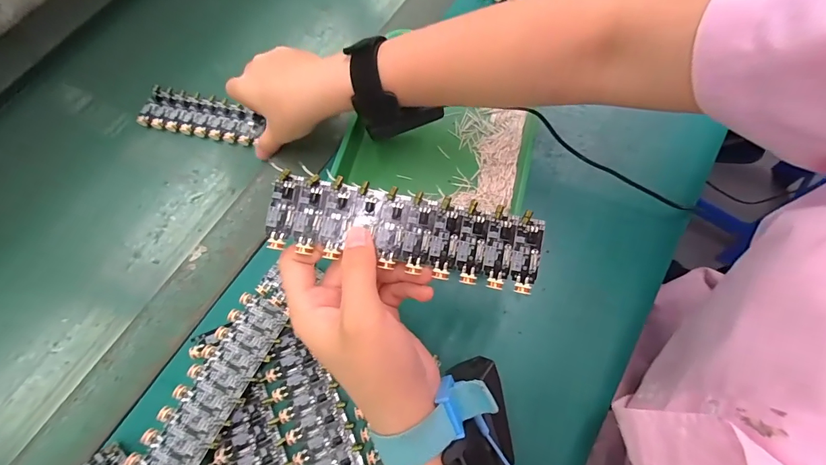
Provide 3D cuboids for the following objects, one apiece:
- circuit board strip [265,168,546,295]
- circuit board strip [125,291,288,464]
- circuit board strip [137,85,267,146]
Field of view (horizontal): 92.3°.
[{"bbox_3d":[-0.004,-0.001,0.225,0.153,0.013,0.044,11,72,-1],"label":"circuit board strip"},{"bbox_3d":[-0.149,0.117,0.287,0.049,0.009,0.154,23,61,6],"label":"circuit board strip"},{"bbox_3d":[-0.216,-0.118,0.405,0.126,0.006,0.049,15,72,6],"label":"circuit board strip"}]

